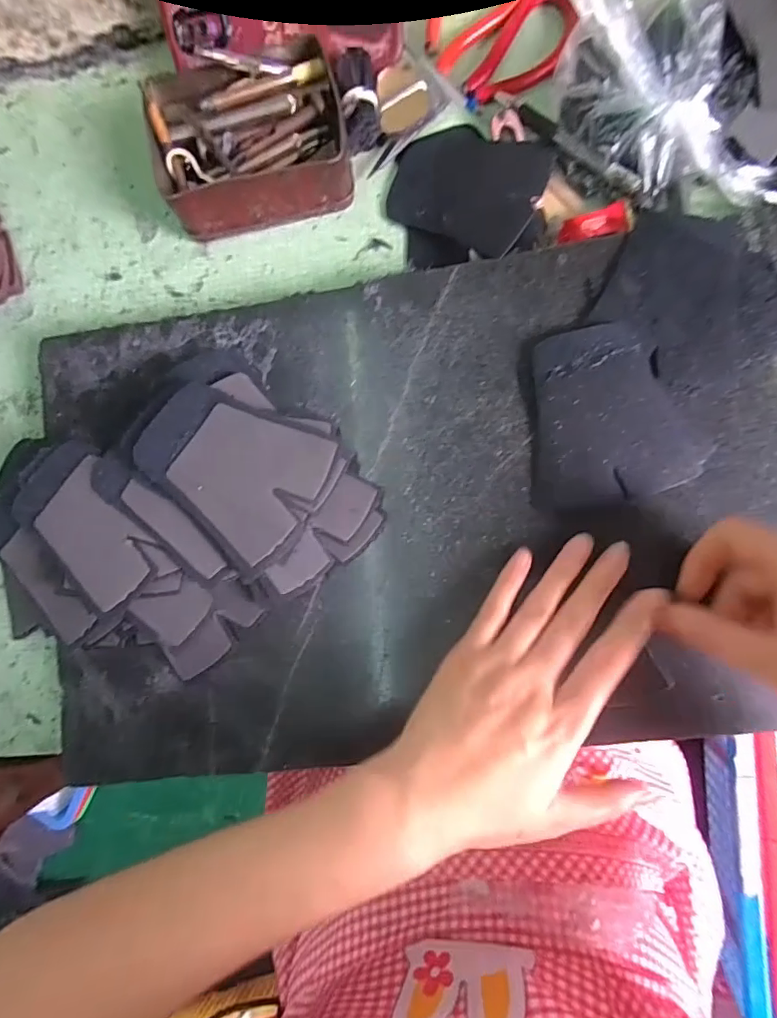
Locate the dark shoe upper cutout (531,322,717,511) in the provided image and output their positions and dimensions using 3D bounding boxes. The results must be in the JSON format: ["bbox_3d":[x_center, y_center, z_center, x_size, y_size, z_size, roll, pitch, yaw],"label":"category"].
[{"bbox_3d":[0.134,-0.054,0.291,0.093,0.008,0.105,0,84,8],"label":"dark shoe upper cutout"}]

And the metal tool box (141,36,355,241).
[{"bbox_3d":[-0.092,-0.250,0.337,0.129,0.041,0.101,-11,83,6],"label":"metal tool box"}]

